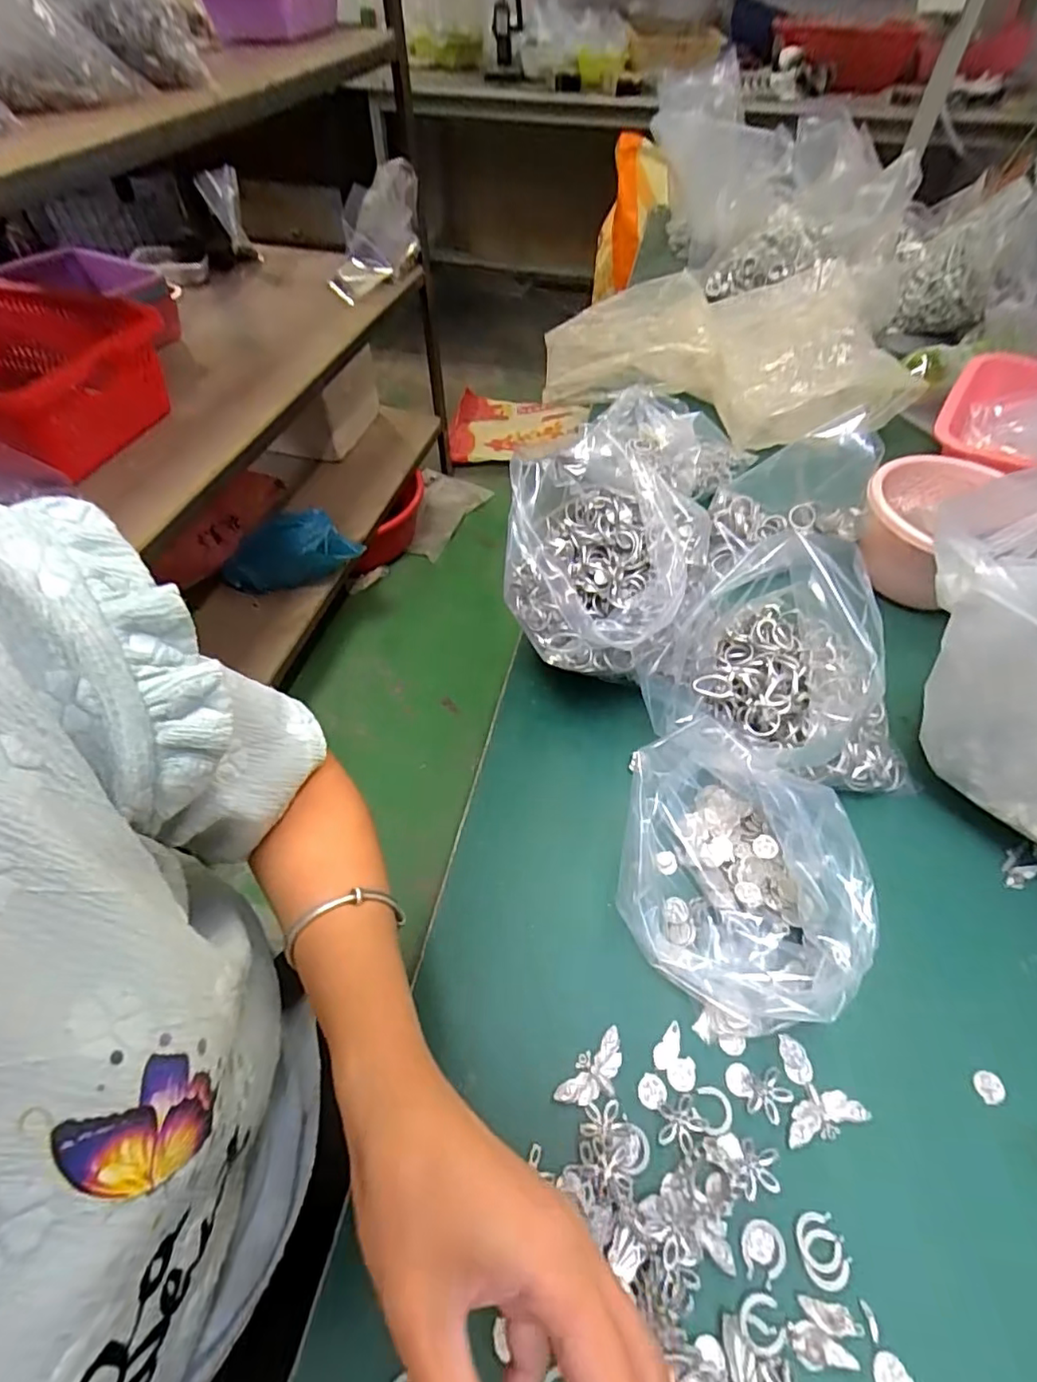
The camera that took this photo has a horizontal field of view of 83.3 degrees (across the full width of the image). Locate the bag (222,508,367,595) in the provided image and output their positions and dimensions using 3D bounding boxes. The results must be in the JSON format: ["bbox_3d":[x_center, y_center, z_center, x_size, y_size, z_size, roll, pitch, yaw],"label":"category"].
[{"bbox_3d":[-0.476,-0.292,1.212,0.281,0.155,0.084,-18,55,-13],"label":"bag"}]

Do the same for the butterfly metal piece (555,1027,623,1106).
[{"bbox_3d":[0.043,0.208,0.319,0.023,0.004,0.046,33,58,22],"label":"butterfly metal piece"}]

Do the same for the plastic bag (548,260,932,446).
[{"bbox_3d":[0.247,-0.444,0.759,0.421,0.090,0.343,2,53,2],"label":"plastic bag"}]

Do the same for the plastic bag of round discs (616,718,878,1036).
[{"bbox_3d":[0.124,0.108,0.347,0.122,0.091,0.151,6,52,3],"label":"plastic bag of round discs"}]

